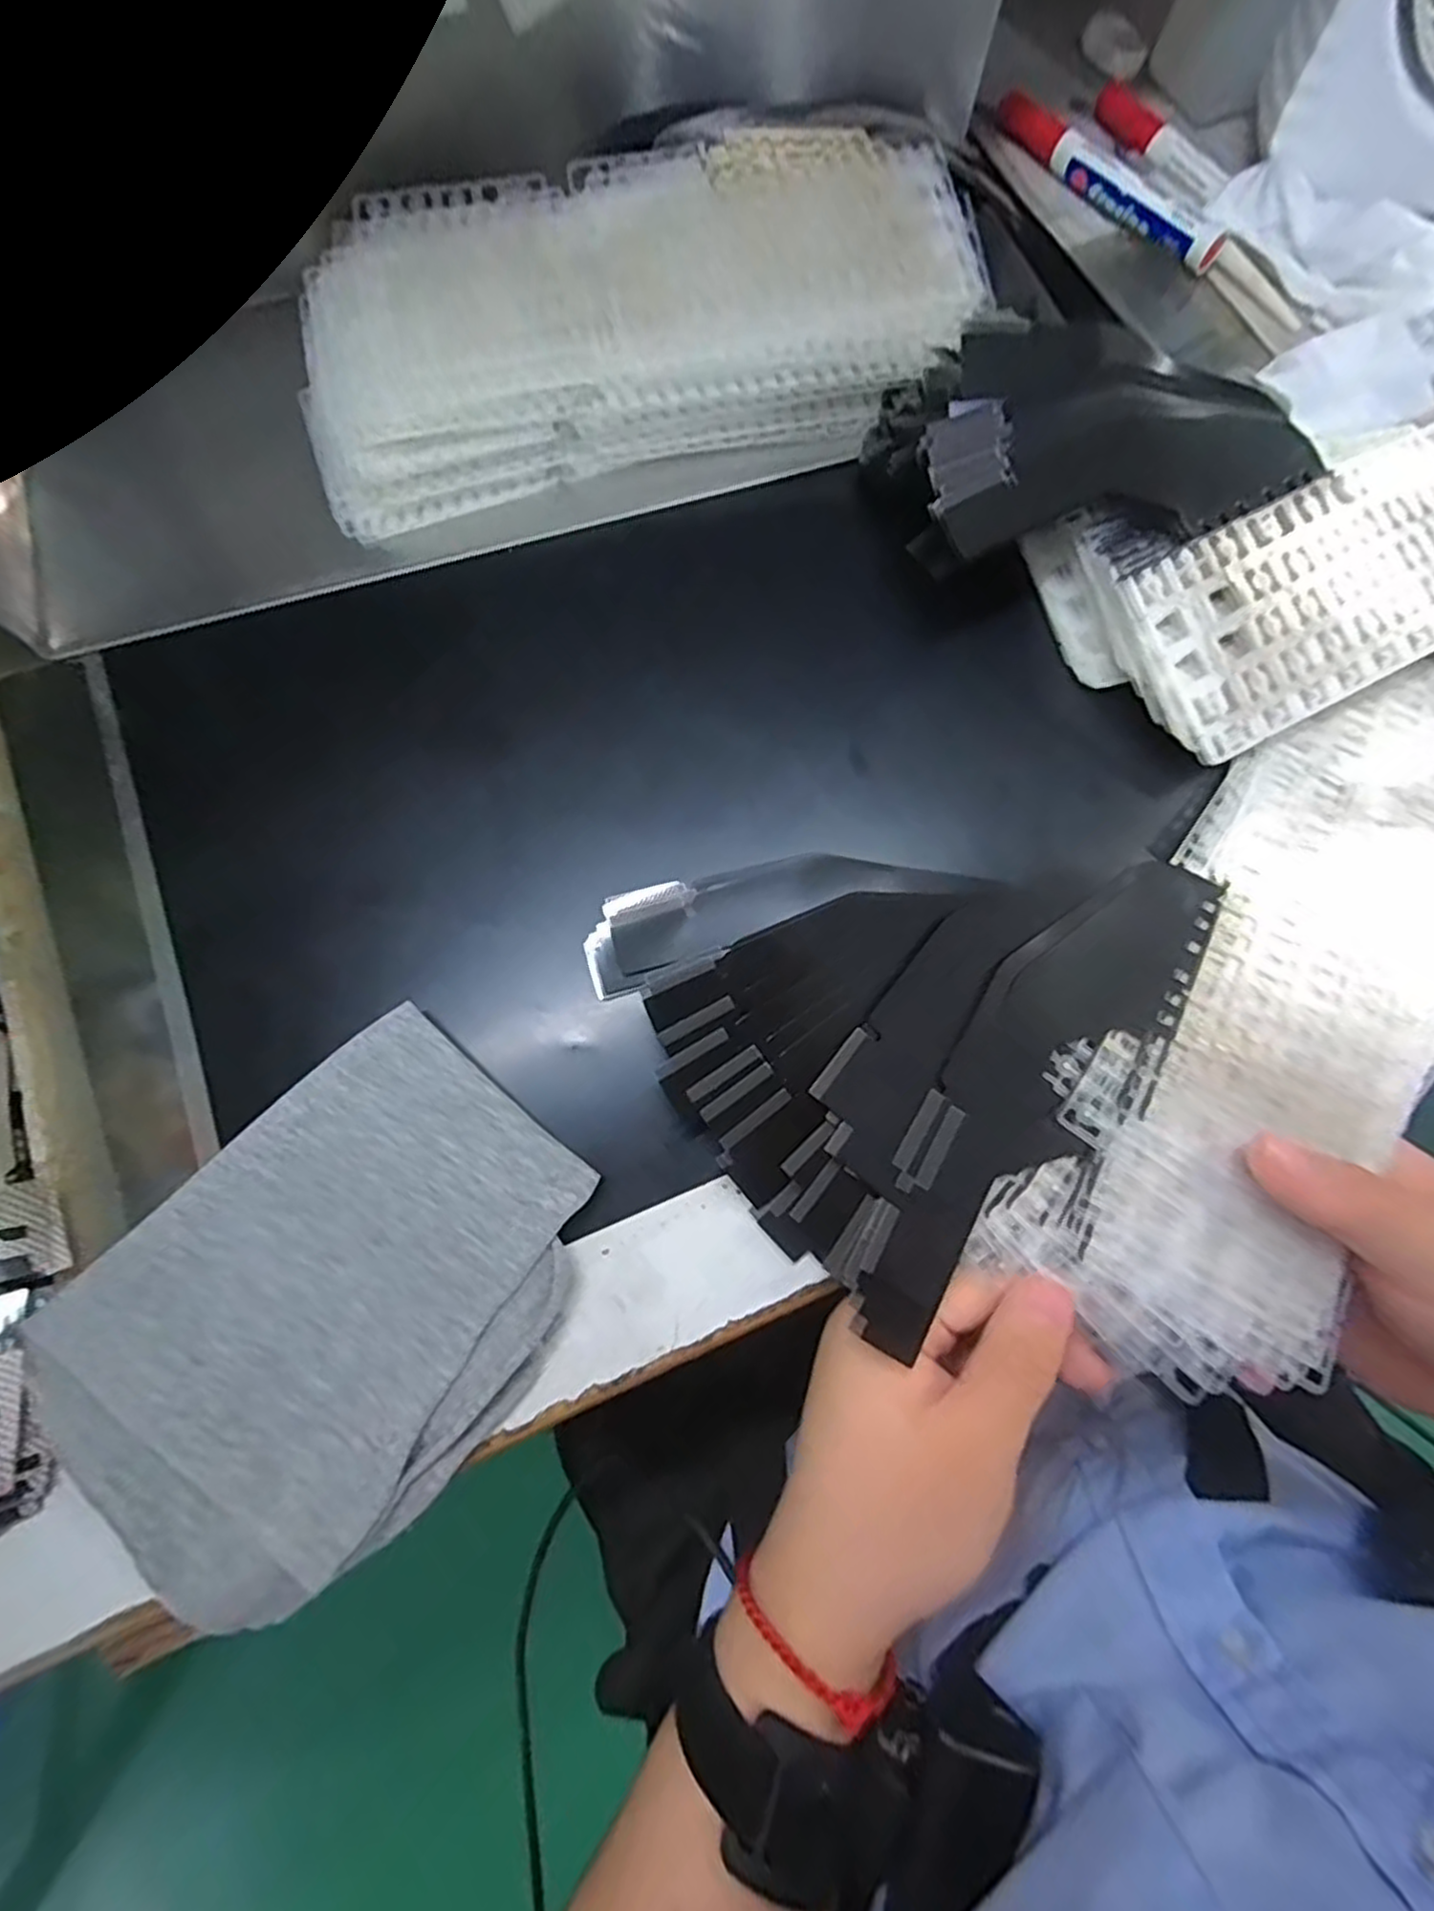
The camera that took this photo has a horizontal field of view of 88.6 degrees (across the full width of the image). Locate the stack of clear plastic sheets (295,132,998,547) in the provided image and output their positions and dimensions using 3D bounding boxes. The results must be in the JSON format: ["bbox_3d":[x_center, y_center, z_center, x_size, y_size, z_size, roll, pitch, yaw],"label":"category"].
[{"bbox_3d":[-0.032,-0.266,0.300,0.276,0.031,0.125,-13,94,-3],"label":"stack of clear plastic sheets"}]

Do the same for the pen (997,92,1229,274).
[{"bbox_3d":[0.192,-0.386,0.365,0.018,0.014,0.140,-41,79,-11],"label":"pen"}]

